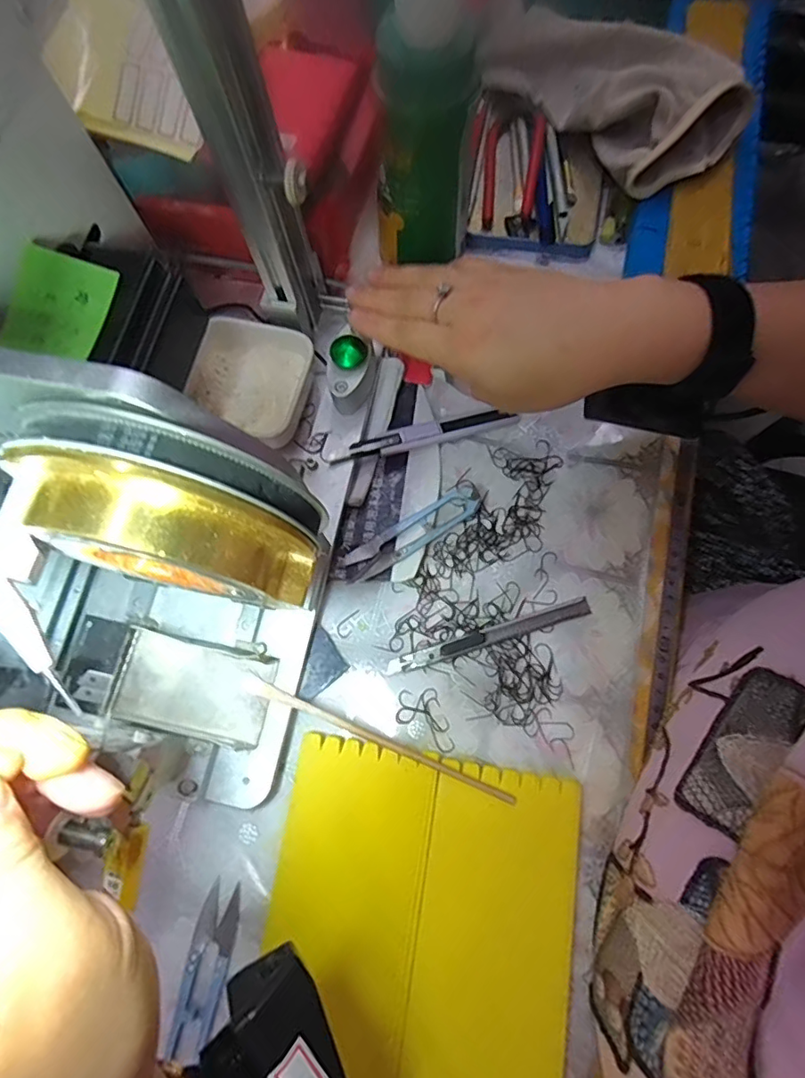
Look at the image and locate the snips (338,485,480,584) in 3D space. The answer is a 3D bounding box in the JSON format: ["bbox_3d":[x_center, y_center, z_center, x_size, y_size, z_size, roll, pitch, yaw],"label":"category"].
[{"bbox_3d":[0.006,-0.004,0.359,0.096,0.017,0.022,-31,74,-6],"label":"snips"}]

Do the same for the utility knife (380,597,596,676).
[{"bbox_3d":[0.054,0.060,0.342,0.131,0.006,0.011,-17,73,-2],"label":"utility knife"}]

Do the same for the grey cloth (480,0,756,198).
[{"bbox_3d":[0.155,-0.373,0.440,0.102,0.072,0.253,-36,75,-8],"label":"grey cloth"}]

